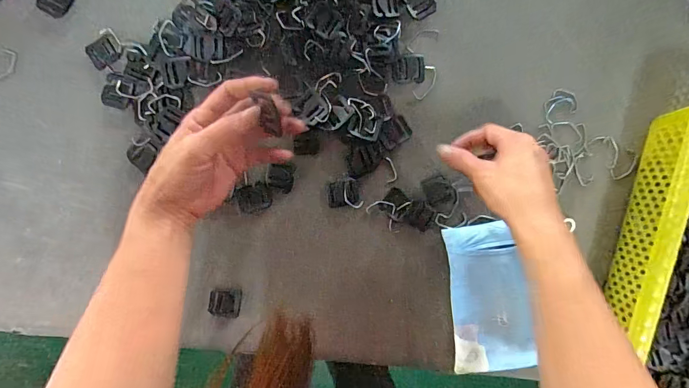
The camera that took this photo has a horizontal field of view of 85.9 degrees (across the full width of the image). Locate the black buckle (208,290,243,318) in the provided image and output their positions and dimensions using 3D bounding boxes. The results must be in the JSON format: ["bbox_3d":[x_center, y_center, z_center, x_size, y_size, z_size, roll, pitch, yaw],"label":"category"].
[{"bbox_3d":[-0.134,0.123,0.415,0.034,0.004,0.032,9,95,-1],"label":"black buckle"}]

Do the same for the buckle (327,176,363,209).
[{"bbox_3d":[-0.001,0.000,0.408,0.036,0.004,0.033,-7,95,0],"label":"buckle"}]

